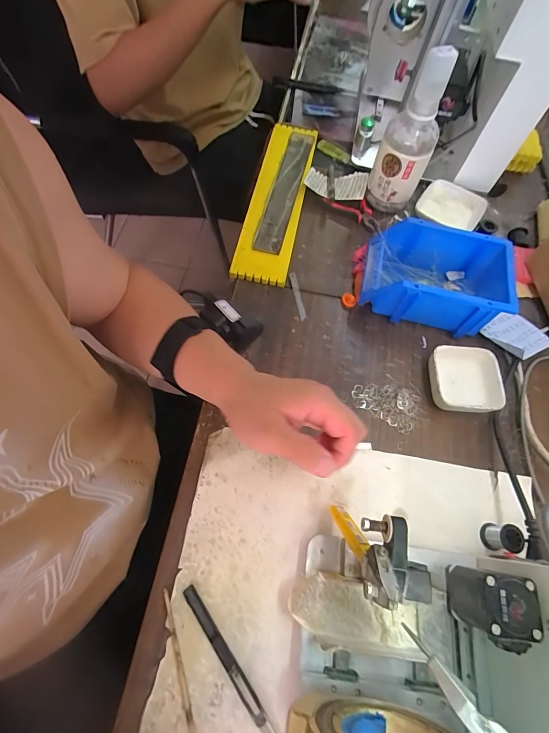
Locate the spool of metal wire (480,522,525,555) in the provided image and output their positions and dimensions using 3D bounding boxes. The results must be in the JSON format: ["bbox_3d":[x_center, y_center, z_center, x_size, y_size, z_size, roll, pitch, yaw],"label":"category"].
[{"bbox_3d":[0.239,0.180,0.370,0.023,0.035,0.027,15,65,4],"label":"spool of metal wire"}]

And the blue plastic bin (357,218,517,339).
[{"bbox_3d":[0.227,-0.123,0.490,0.198,0.081,0.131,15,65,4],"label":"blue plastic bin"}]

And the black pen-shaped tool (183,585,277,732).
[{"bbox_3d":[-0.040,0.277,0.325,0.013,0.004,0.151,-34,71,-17],"label":"black pen-shaped tool"}]

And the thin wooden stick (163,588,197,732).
[{"bbox_3d":[-0.083,0.286,0.319,0.007,0.006,0.149,-17,67,-11],"label":"thin wooden stick"}]

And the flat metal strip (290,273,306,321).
[{"bbox_3d":[0.034,-0.104,0.511,0.010,0.004,0.084,-11,69,-1],"label":"flat metal strip"}]

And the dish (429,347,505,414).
[{"bbox_3d":[0.237,0.017,0.445,0.082,0.033,0.085,10,65,1],"label":"dish"}]

